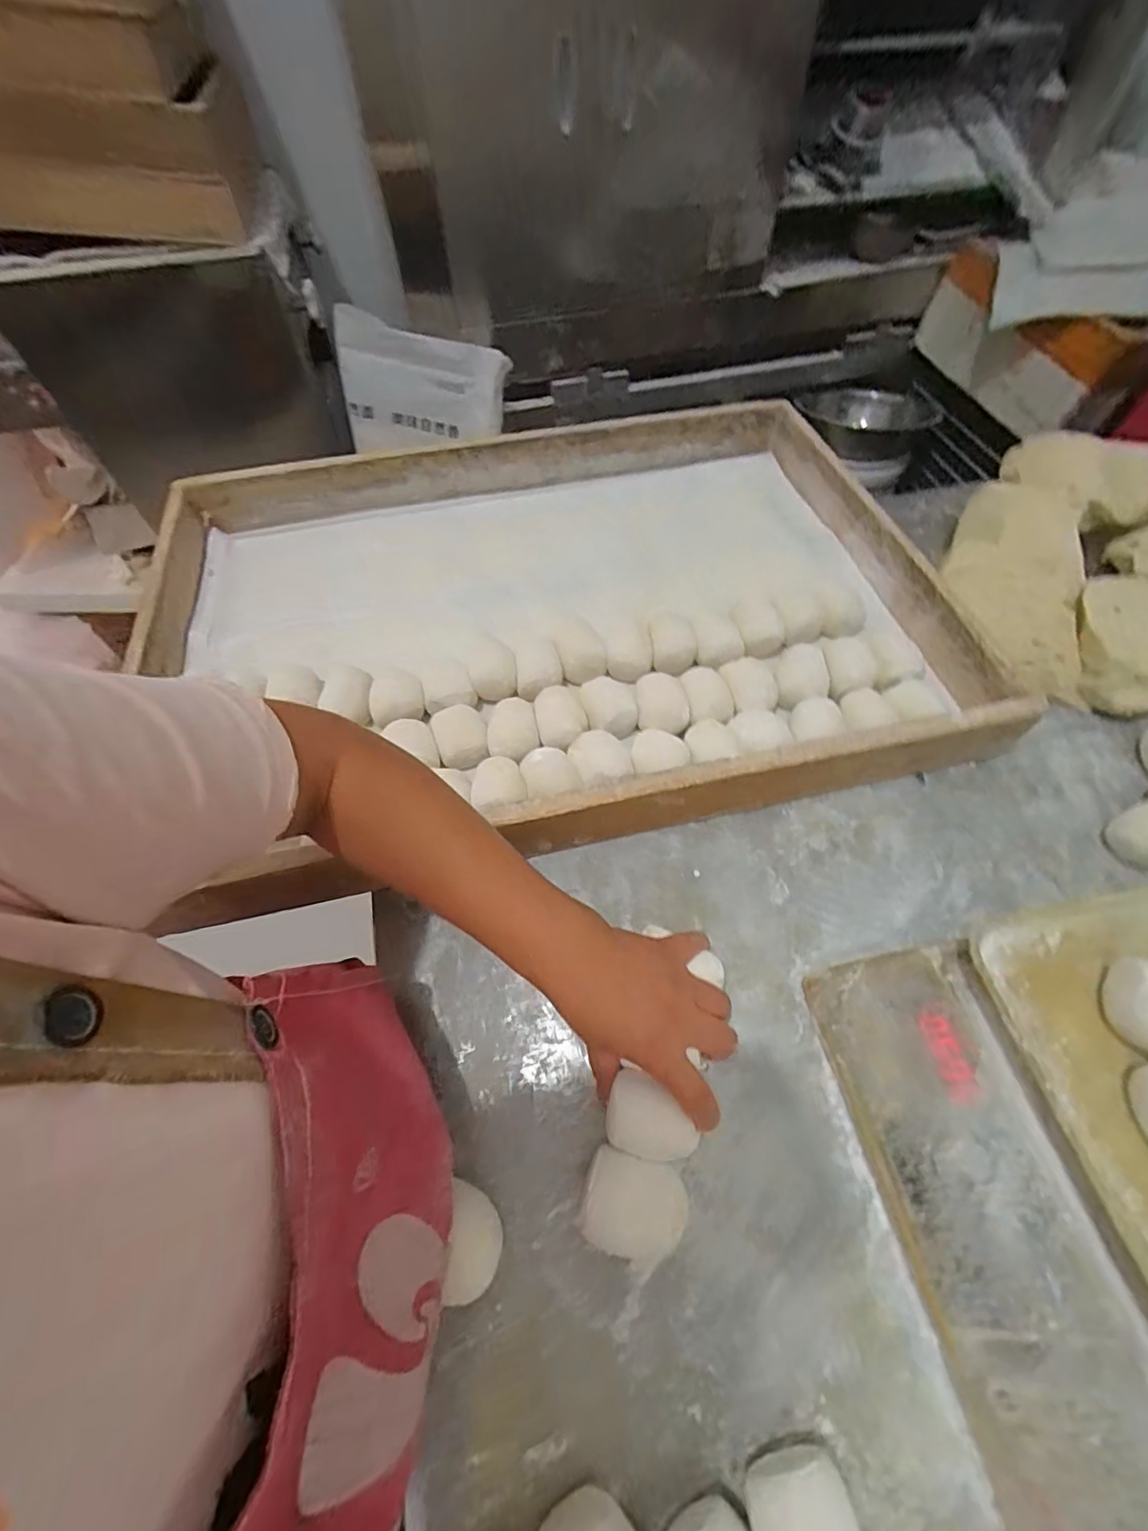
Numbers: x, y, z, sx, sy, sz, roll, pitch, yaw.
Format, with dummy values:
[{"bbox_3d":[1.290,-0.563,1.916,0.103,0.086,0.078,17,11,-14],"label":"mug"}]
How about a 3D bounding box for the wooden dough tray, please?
[{"bbox_3d":[-0.021,-0.177,0.602,0.762,0.106,0.549,-11,60,-6],"label":"wooden dough tray"}]

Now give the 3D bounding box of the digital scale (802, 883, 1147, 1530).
[{"bbox_3d":[0.359,0.255,0.311,0.309,0.105,0.328,-11,60,-6],"label":"digital scale"}]

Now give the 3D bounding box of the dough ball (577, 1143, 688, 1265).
[{"bbox_3d":[0.037,0.275,0.337,0.062,0.041,0.052,14,61,9],"label":"dough ball"}]

